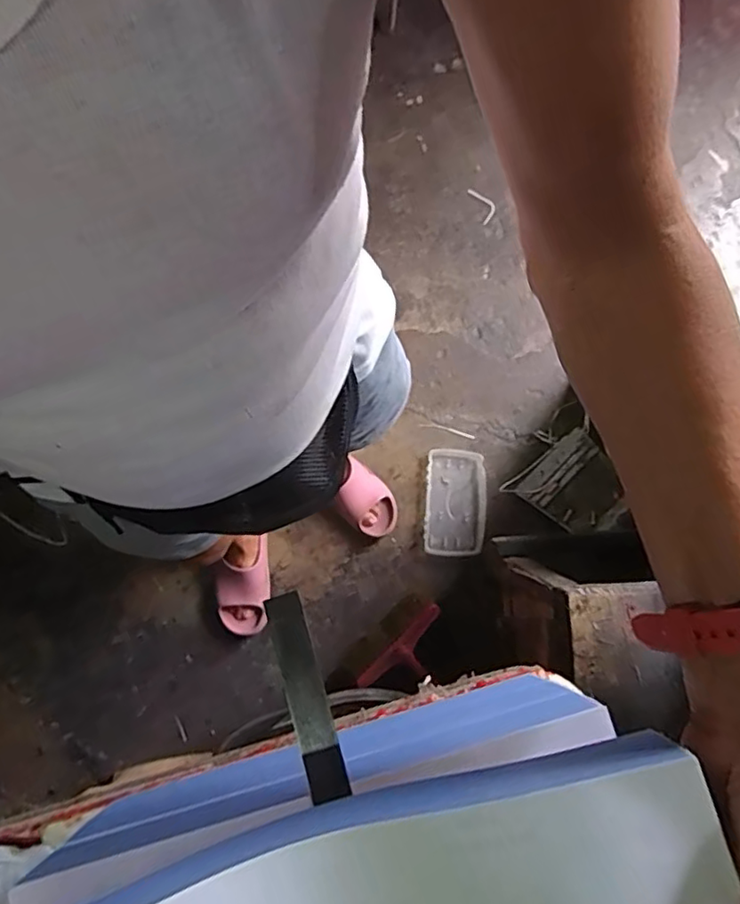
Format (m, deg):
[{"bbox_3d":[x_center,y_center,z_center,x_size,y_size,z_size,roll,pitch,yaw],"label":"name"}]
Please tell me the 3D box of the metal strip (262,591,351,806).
[{"bbox_3d":[-0.038,0.144,0.359,0.023,0.006,0.117,-16,79,-4],"label":"metal strip"}]

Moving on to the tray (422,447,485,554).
[{"bbox_3d":[0.201,0.116,1.423,0.141,0.023,0.247,5,78,1],"label":"tray"}]

